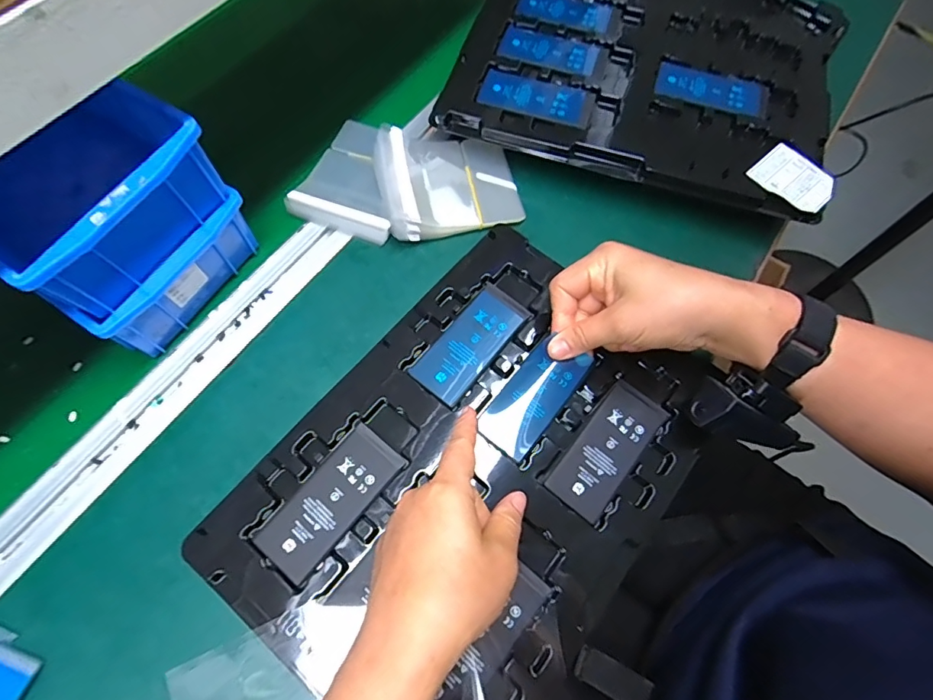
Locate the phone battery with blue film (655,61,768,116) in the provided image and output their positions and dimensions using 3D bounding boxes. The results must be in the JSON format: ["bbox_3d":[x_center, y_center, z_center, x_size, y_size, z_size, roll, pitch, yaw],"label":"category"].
[{"bbox_3d":[0.222,-0.238,0.433,0.095,0.005,0.044,19,68,7],"label":"phone battery with blue film"}]

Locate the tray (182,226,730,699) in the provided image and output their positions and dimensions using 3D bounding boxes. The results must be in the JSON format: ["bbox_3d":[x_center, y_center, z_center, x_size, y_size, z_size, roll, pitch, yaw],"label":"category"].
[{"bbox_3d":[0.010,0.077,0.331,0.222,0.028,0.321,38,74,11],"label":"tray"}]

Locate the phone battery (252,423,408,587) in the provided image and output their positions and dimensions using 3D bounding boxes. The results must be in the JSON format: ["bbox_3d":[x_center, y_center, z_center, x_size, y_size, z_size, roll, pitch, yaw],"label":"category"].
[{"bbox_3d":[-0.089,0.098,0.316,0.042,0.009,0.098,38,72,14],"label":"phone battery"}]

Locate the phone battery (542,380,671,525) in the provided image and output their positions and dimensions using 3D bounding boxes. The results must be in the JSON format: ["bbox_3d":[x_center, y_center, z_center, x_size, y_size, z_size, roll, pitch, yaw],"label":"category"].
[{"bbox_3d":[0.100,0.069,0.338,0.042,0.007,0.098,38,72,14],"label":"phone battery"}]

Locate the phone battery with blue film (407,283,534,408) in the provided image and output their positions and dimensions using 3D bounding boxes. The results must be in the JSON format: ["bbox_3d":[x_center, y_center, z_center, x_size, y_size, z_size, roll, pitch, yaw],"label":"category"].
[{"bbox_3d":[0.004,-0.007,0.363,0.044,0.007,0.097,37,72,14],"label":"phone battery with blue film"}]

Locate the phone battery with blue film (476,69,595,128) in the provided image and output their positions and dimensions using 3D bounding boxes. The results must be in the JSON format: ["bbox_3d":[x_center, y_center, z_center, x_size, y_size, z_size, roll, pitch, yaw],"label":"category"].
[{"bbox_3d":[0.062,-0.224,0.425,0.099,0.004,0.041,16,68,6],"label":"phone battery with blue film"}]

